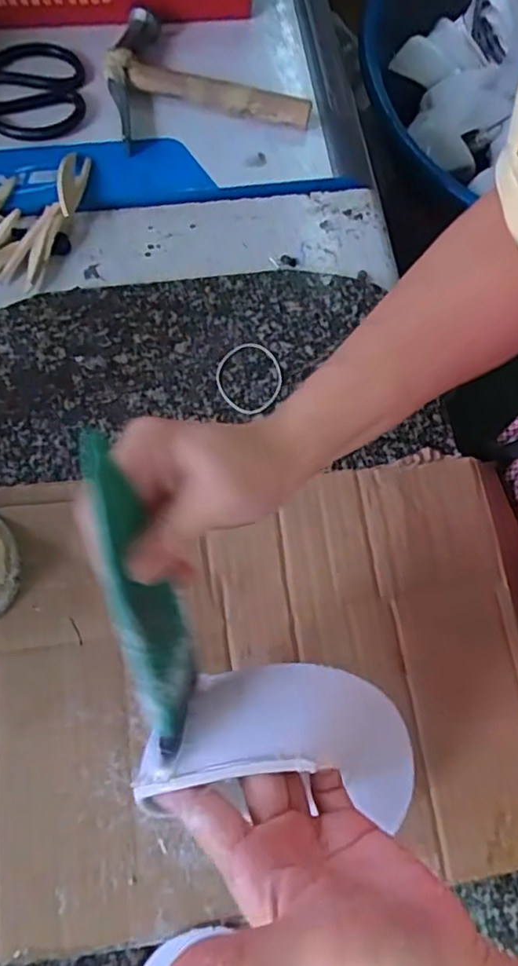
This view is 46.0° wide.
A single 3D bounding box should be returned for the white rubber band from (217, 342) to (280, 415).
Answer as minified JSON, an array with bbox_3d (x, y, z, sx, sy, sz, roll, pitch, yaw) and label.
[{"bbox_3d":[-0.007,-0.080,0.462,0.050,0.004,0.054,1,75,-4],"label":"white rubber band"}]

